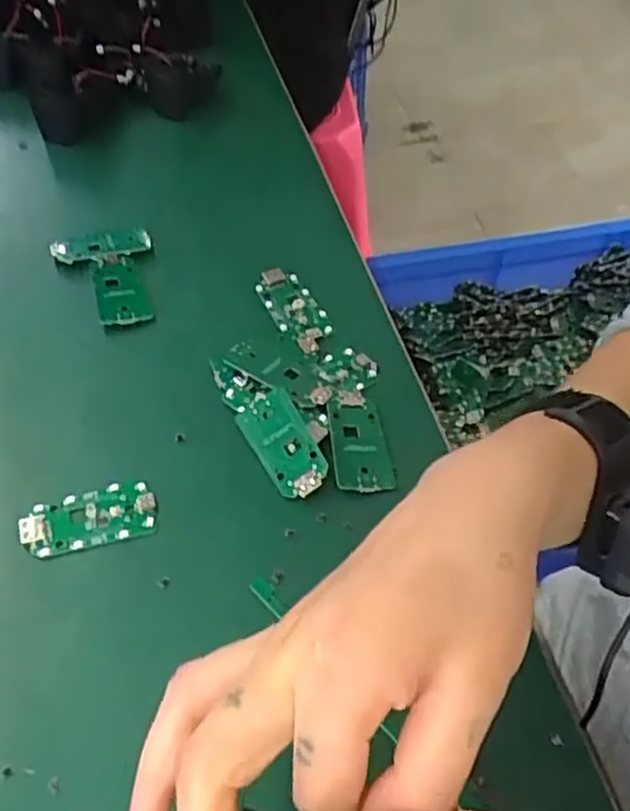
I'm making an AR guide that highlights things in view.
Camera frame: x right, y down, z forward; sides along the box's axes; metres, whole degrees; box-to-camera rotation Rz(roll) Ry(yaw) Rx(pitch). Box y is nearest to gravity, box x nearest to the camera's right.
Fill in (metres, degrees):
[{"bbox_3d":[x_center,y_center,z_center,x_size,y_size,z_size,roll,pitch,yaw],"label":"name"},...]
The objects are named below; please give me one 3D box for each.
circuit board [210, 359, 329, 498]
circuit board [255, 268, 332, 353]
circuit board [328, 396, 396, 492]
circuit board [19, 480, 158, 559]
[{"bbox_3d":[-0.026,0.007,0.399,0.030,0.004,0.099,-35,59,-2],"label":"circuit board"},{"bbox_3d":[-0.012,-0.061,0.458,0.030,0.008,0.070,-22,57,-17],"label":"circuit board"},{"bbox_3d":[0.024,0.020,0.397,0.031,0.007,0.058,-4,53,-4],"label":"circuit board"},{"bbox_3d":[-0.113,0.056,0.362,0.064,0.004,0.032,-15,55,-12],"label":"circuit board"}]

